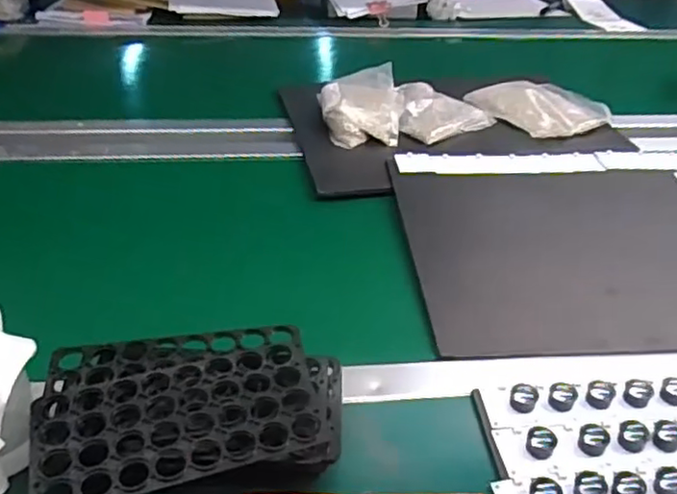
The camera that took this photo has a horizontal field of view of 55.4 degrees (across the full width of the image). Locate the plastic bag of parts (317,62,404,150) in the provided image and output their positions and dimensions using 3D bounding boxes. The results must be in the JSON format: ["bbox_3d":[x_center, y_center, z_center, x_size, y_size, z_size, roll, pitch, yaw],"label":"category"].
[{"bbox_3d":[0.033,-0.211,0.962,0.121,0.057,0.173,5,35,3],"label":"plastic bag of parts"}]

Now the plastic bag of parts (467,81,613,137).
[{"bbox_3d":[0.311,-0.230,1.014,0.165,0.034,0.180,-19,41,-28],"label":"plastic bag of parts"}]

